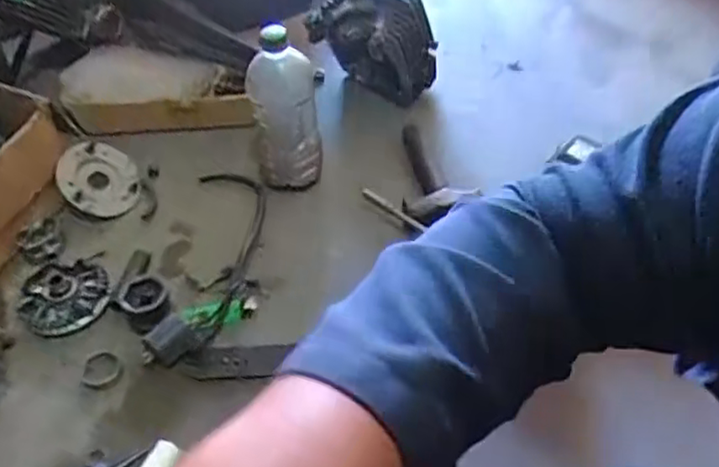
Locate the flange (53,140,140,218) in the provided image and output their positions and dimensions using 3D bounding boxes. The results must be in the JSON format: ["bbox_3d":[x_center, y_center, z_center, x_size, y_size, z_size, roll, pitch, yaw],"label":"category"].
[{"bbox_3d":[-0.337,-0.069,0.860,0.012,0.099,0.100,-19,25,46],"label":"flange"}]

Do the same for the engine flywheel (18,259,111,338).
[{"bbox_3d":[-0.333,0.071,0.757,0.096,0.024,0.088,-1,46,1],"label":"engine flywheel"}]

